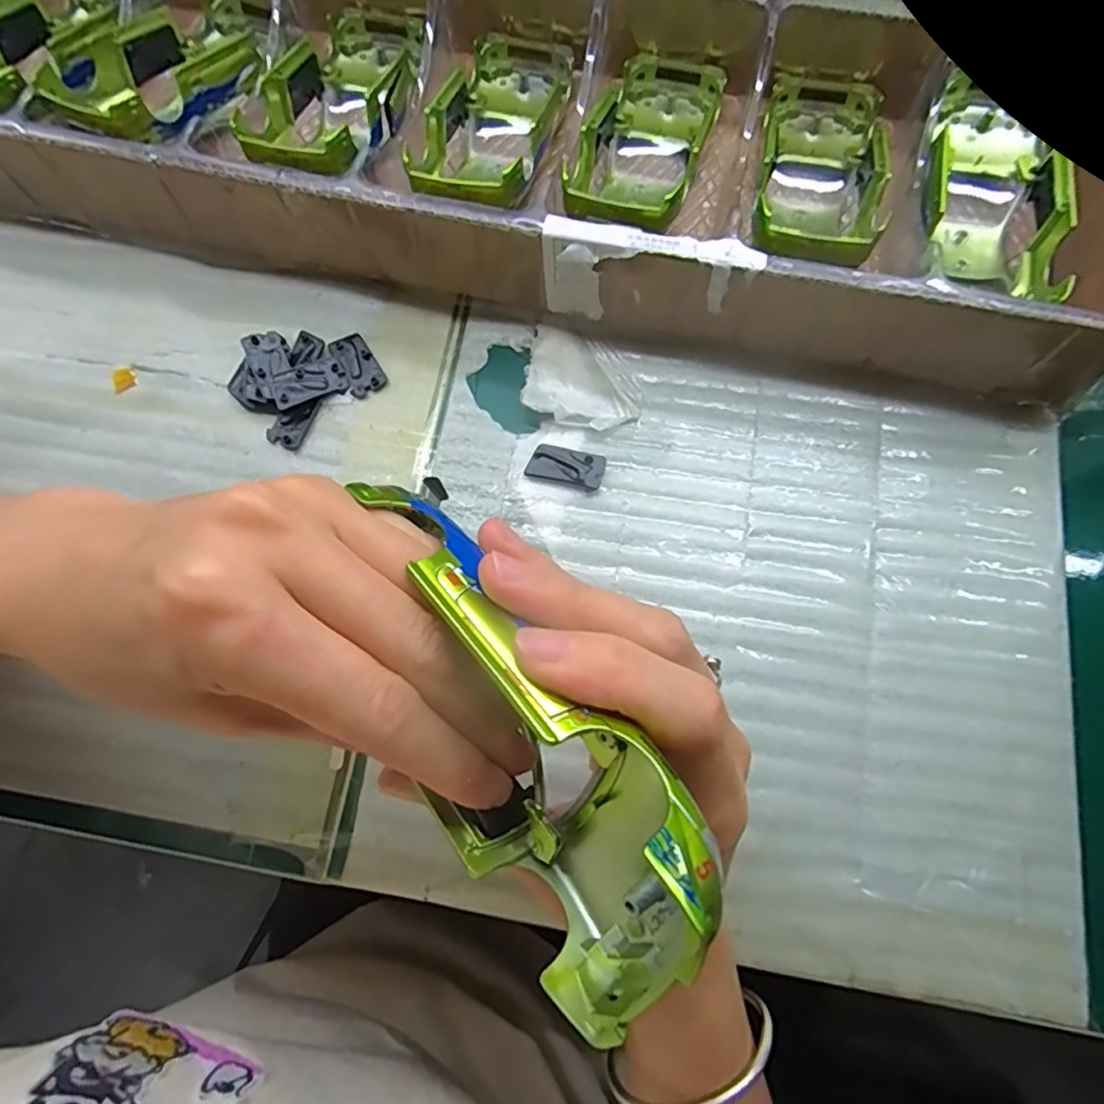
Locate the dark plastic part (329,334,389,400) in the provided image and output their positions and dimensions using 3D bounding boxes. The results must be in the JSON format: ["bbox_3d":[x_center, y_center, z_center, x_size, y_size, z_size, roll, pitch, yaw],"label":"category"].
[{"bbox_3d":[-0.094,-0.091,0.284,0.017,0.004,0.033,-32,77,-7],"label":"dark plastic part"}]

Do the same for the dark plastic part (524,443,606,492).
[{"bbox_3d":[0.007,-0.038,0.266,0.034,0.004,0.017,15,76,5],"label":"dark plastic part"}]

